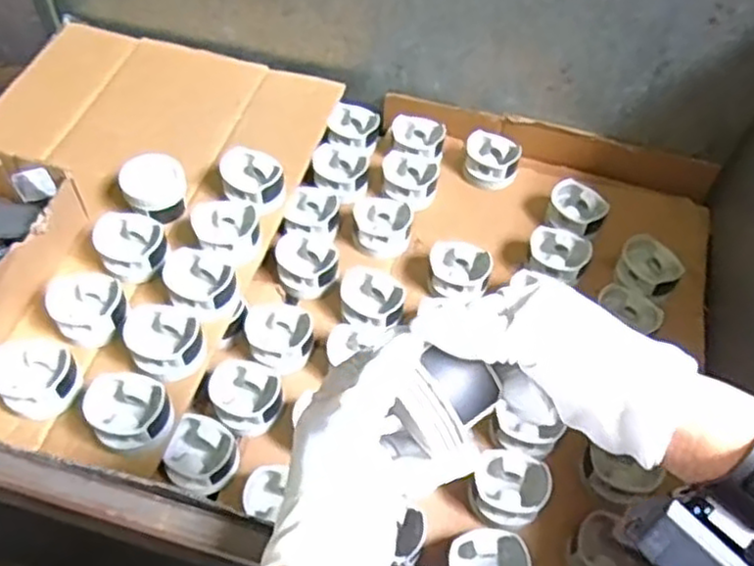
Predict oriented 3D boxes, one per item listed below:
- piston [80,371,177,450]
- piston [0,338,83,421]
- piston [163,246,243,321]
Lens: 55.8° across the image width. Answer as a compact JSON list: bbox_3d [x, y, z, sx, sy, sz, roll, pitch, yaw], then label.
[{"bbox_3d":[-0.248,0.128,0.717,0.073,0.041,0.082,-31,61,-22],"label":"piston"},{"bbox_3d":[-0.350,0.096,0.734,0.073,0.046,0.078,1,54,-1],"label":"piston"},{"bbox_3d":[-0.199,0.003,0.812,0.071,0.047,0.087,-24,58,-18],"label":"piston"}]

